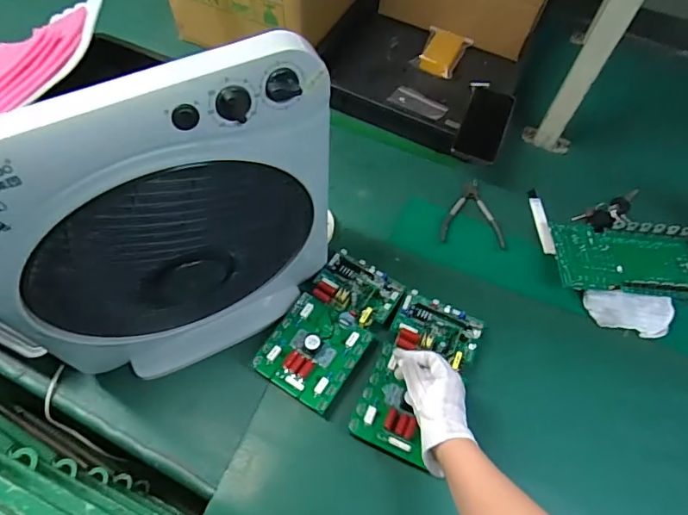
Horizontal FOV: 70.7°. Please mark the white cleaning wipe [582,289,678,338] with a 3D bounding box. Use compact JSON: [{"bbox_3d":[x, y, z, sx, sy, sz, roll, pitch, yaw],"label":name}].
[{"bbox_3d":[0.438,0.085,0.742,0.123,0.029,0.060,4,61,0],"label":"white cleaning wipe"}]

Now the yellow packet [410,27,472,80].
[{"bbox_3d":[0.203,-0.427,1.009,0.090,0.023,0.113,27,64,12],"label":"yellow packet"}]

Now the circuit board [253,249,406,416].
[{"bbox_3d":[-0.017,0.102,0.706,0.140,0.037,0.224,29,64,13],"label":"circuit board"}]

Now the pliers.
[{"bbox_3d":[0.220,-0.079,0.831,0.106,0.010,0.139,7,61,2],"label":"pliers"}]

